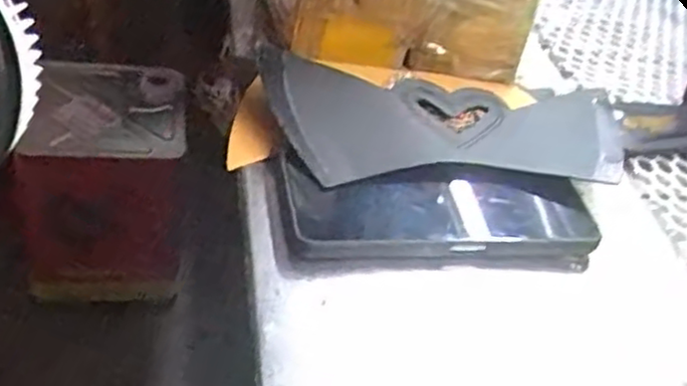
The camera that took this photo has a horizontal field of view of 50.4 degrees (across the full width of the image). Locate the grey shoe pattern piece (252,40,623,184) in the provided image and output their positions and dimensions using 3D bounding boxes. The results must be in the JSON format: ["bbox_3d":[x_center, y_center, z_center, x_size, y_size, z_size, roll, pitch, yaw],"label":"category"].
[{"bbox_3d":[0.056,-0.037,0.414,0.207,0.011,0.091,7,51,-3],"label":"grey shoe pattern piece"}]

